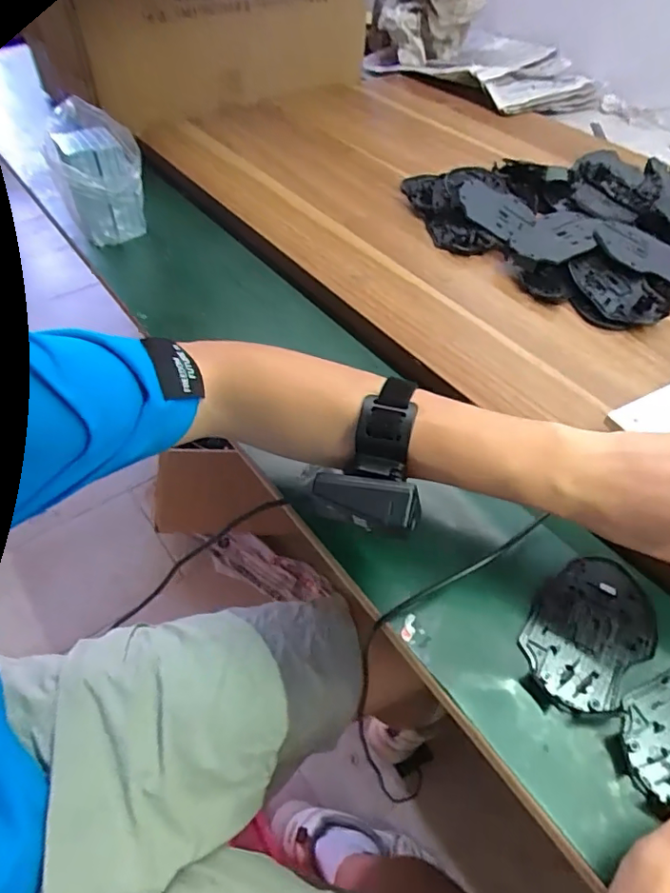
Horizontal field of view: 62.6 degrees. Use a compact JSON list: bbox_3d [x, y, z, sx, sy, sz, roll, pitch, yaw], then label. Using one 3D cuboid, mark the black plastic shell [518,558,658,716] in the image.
[{"bbox_3d":[0.173,0.126,0.377,0.071,0.007,0.119,35,58,25],"label":"black plastic shell"}]

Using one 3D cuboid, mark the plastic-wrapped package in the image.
[{"bbox_3d":[-0.288,-0.328,0.681,0.102,0.135,0.087,-19,53,-16],"label":"plastic-wrapped package"}]

